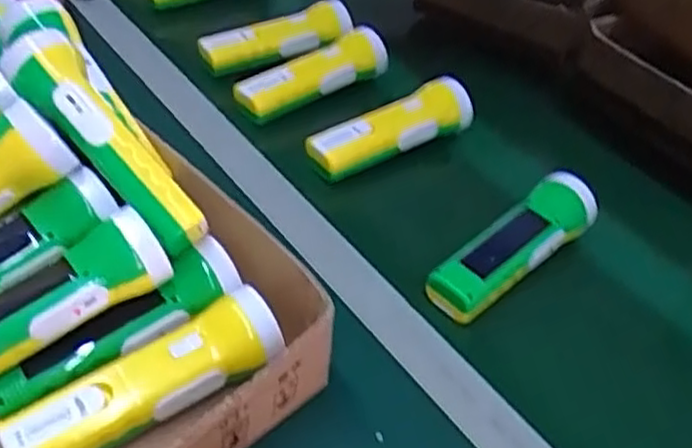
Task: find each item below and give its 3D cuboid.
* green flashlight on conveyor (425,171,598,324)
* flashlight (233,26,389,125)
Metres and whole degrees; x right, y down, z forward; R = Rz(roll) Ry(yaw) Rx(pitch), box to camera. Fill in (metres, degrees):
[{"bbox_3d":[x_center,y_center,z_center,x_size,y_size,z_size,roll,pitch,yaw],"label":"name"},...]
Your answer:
[{"bbox_3d":[0.138,0.020,0.585,0.171,0.056,0.049,-31,54,-33],"label":"green flashlight on conveyor"},{"bbox_3d":[-0.032,-0.160,0.732,0.172,0.042,0.044,-27,53,-32],"label":"flashlight"}]

